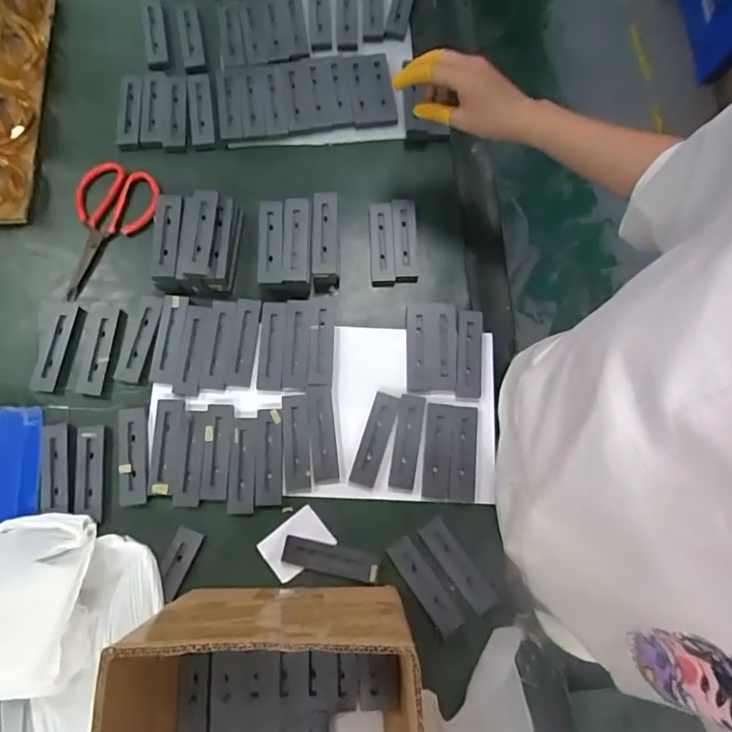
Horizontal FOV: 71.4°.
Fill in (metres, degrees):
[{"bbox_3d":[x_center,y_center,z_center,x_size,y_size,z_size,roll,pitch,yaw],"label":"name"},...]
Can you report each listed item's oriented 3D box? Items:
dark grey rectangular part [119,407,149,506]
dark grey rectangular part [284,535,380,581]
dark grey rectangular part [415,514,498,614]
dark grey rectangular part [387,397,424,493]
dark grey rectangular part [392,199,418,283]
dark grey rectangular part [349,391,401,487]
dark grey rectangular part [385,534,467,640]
[{"bbox_3d":[-0.271,0.103,0.590,0.032,0.005,0.110,-7,77,-3],"label":"dark grey rectangular part"},{"bbox_3d":[-0.040,0.217,0.571,0.106,0.005,0.030,12,77,1],"label":"dark grey rectangular part"},{"bbox_3d":[0.105,0.223,0.569,0.032,0.011,0.113,-36,81,-9],"label":"dark grey rectangular part"},{"bbox_3d":[0.048,0.090,0.603,0.031,0.009,0.110,10,77,1],"label":"dark grey rectangular part"},{"bbox_3d":[0.051,-0.162,0.659,0.031,0.012,0.111,-1,77,-2],"label":"dark grey rectangular part"},{"bbox_3d":[0.011,0.087,0.605,0.030,0.014,0.109,18,77,2],"label":"dark grey rectangular part"},{"bbox_3d":[0.065,0.245,0.570,0.029,0.007,0.109,-35,80,-9],"label":"dark grey rectangular part"}]

